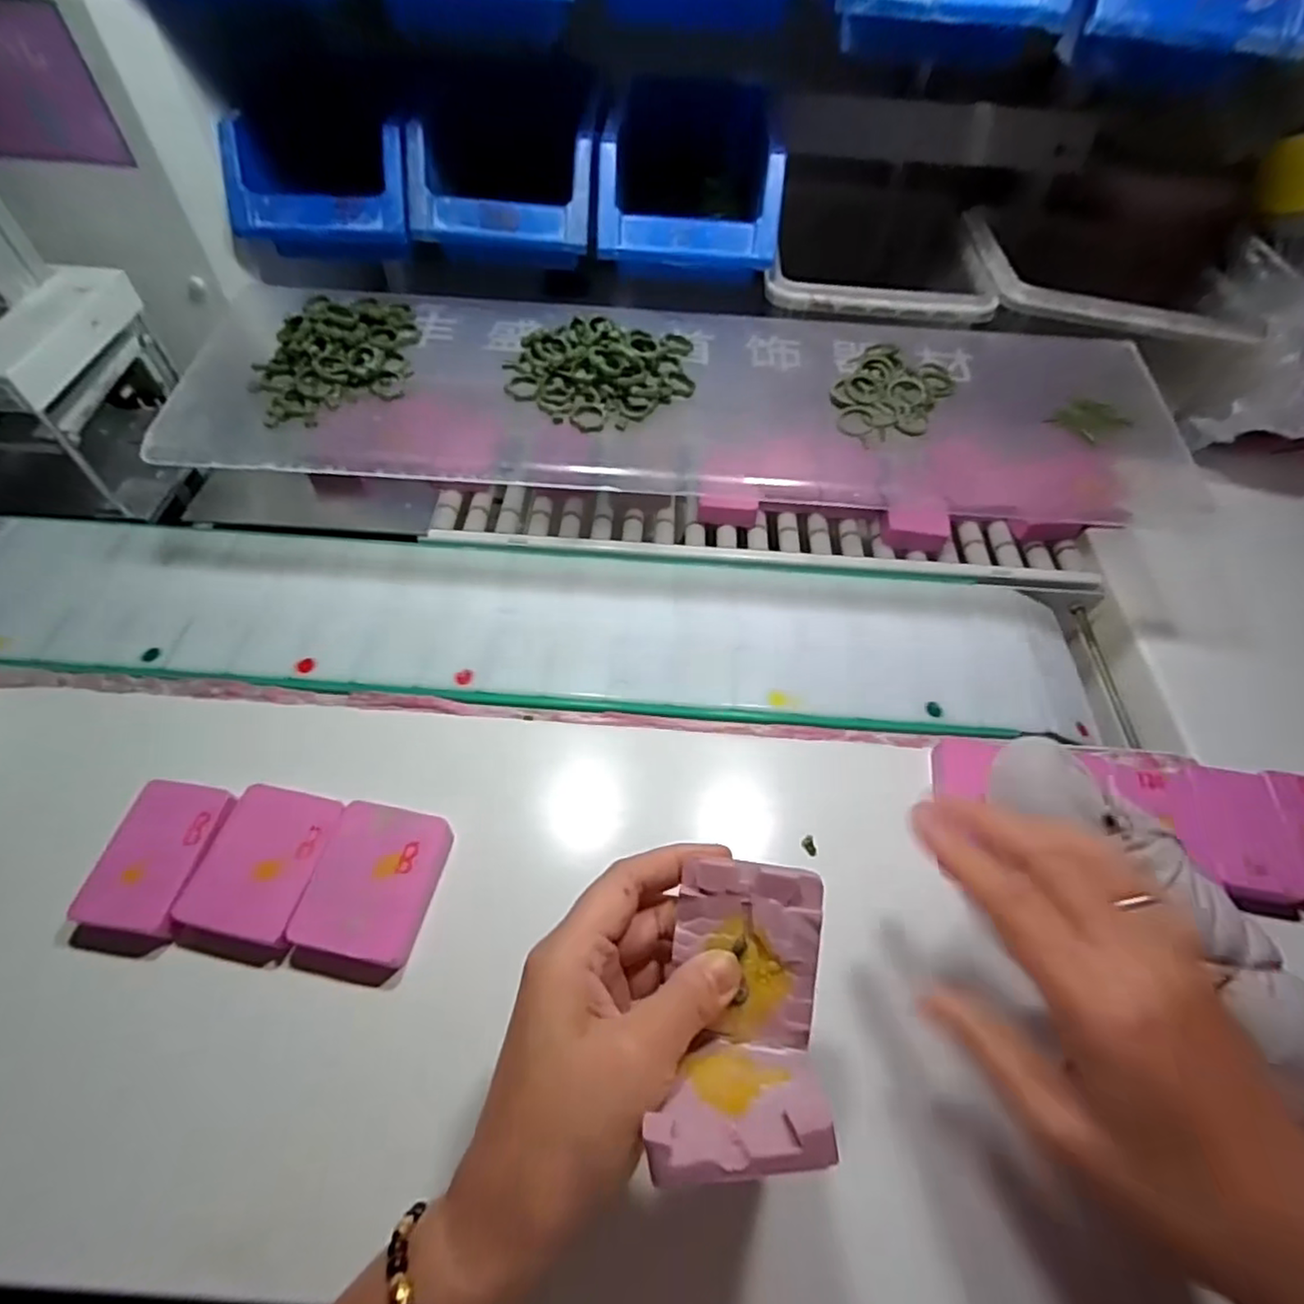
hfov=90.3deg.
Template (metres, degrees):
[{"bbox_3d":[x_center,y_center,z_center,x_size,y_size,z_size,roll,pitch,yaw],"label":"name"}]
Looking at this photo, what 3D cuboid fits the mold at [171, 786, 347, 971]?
[{"bbox_3d":[-0.194,0.110,0.325,0.056,0.026,0.077,10,55,4],"label":"mold"}]

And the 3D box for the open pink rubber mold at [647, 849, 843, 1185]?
[{"bbox_3d":[0.033,0.126,0.228,0.054,0.060,0.098,10,52,4],"label":"open pink rubber mold"}]

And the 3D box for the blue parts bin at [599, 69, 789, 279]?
[{"bbox_3d":[0.028,-0.349,0.490,0.123,0.086,0.183,4,55,0],"label":"blue parts bin"}]

